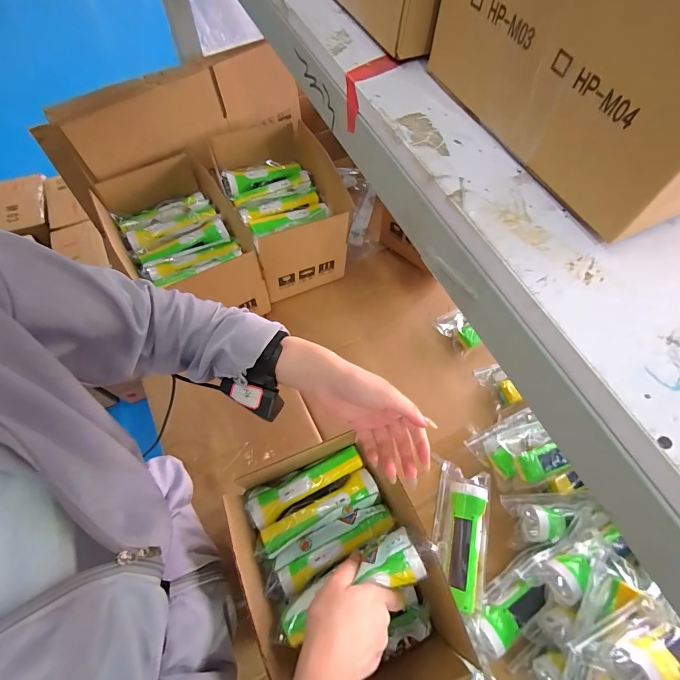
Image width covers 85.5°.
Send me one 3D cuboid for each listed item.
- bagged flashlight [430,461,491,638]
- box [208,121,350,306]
[{"bbox_3d":[0.187,0.303,0.565,0.072,0.047,0.213,13,64,5],"label":"bagged flashlight"},{"bbox_3d":[-0.114,-0.268,0.756,0.192,0.167,0.281,-23,67,-12],"label":"box"}]

